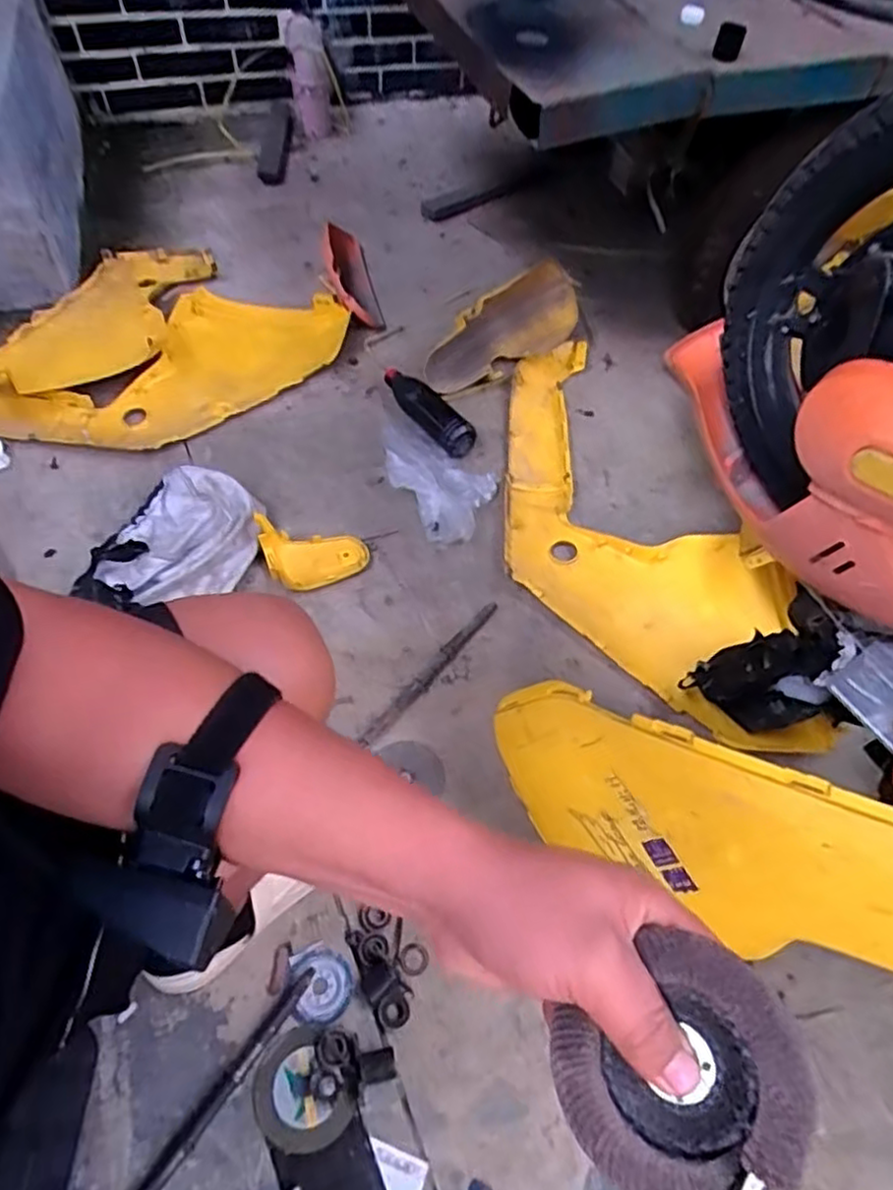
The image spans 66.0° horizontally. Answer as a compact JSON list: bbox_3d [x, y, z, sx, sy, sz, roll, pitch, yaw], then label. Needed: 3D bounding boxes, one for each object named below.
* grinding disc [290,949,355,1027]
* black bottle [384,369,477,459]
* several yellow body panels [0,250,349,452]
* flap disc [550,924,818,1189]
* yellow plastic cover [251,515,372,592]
[{"bbox_3d":[-0.132,0.420,0.738,0.064,0.013,0.069,2,56,-3],"label":"grinding disc"},{"bbox_3d":[-0.036,-0.325,1.207,0.056,0.055,0.219,-32,66,-24],"label":"black bottle"},{"bbox_3d":[-0.542,-0.408,1.159,0.450,0.135,0.658,33,60,18],"label":"several yellow body panels"},{"bbox_3d":[0.090,0.183,0.262,0.091,0.014,0.080,-43,61,6],"label":"flap disc"},{"bbox_3d":[-0.192,-0.058,1.016,0.154,0.083,0.093,-8,59,-8],"label":"yellow plastic cover"}]

